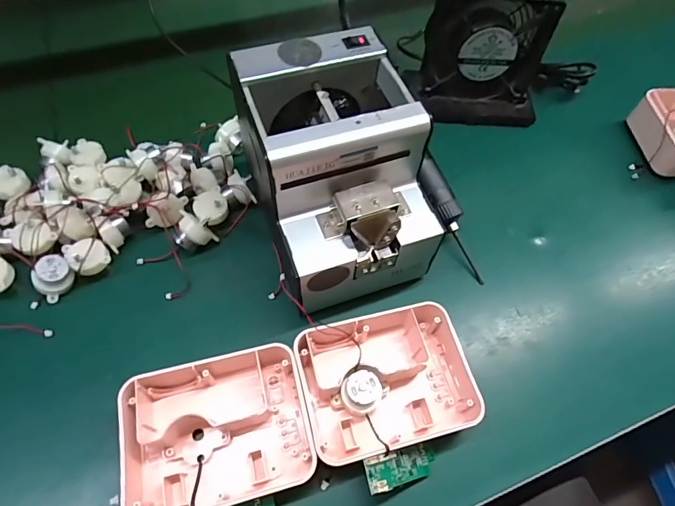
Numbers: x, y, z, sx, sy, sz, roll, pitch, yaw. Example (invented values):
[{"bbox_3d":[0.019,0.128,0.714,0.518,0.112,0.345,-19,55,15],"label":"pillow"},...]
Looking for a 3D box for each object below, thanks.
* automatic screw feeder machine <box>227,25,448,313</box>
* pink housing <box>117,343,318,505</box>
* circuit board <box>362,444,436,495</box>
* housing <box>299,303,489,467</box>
[{"bbox_3d":[0.000,-0.063,0.371,0.121,0.150,0.170,-17,59,-12],"label":"automatic screw feeder machine"},{"bbox_3d":[-0.088,0.129,0.318,0.129,0.045,0.104,-14,58,-10],"label":"pink housing"},{"bbox_3d":[0.048,0.153,0.308,0.068,0.009,0.022,8,51,-40],"label":"circuit board"},{"bbox_3d":[0.037,0.097,0.340,0.128,0.043,0.104,-13,58,-10],"label":"housing"}]

